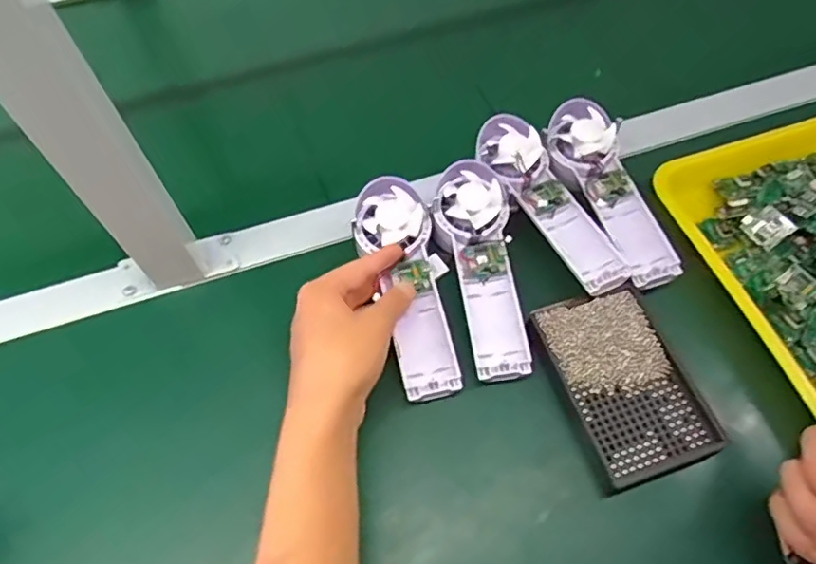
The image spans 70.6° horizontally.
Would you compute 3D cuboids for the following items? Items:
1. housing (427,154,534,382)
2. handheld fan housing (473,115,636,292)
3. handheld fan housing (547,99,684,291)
[{"bbox_3d":[0.061,-0.010,0.467,0.063,0.031,0.176,-9,76,-3],"label":"housing"},{"bbox_3d":[0.119,-0.070,0.482,0.050,0.026,0.176,-27,64,-12],"label":"handheld fan housing"},{"bbox_3d":[0.178,-0.082,0.495,0.061,0.034,0.179,-21,63,-9],"label":"handheld fan housing"}]

